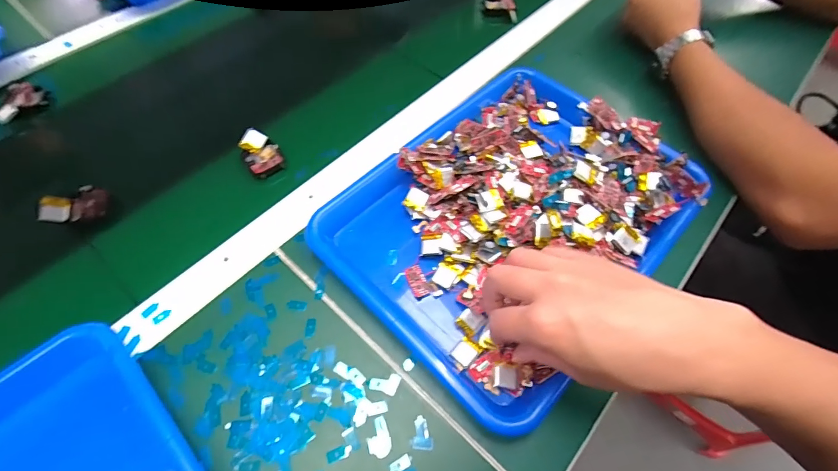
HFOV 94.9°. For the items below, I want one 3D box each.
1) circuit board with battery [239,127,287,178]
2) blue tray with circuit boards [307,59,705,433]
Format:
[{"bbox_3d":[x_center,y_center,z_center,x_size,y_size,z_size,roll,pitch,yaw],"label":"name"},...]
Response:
[{"bbox_3d":[-0.170,-0.088,0.412,0.036,0.016,0.056,-35,67,-19],"label":"circuit board with battery"},{"bbox_3d":[0.090,-0.027,0.363,0.241,0.052,0.320,41,67,19],"label":"blue tray with circuit boards"}]

